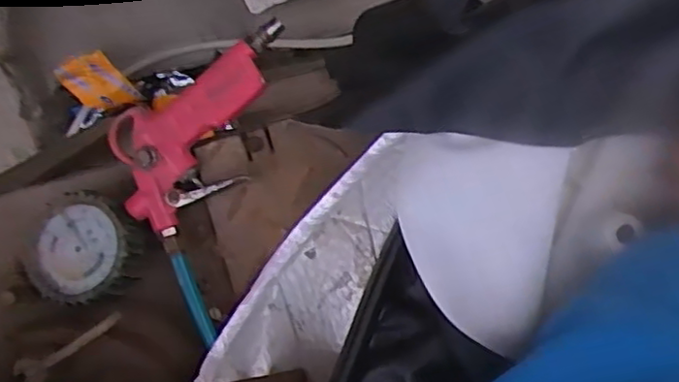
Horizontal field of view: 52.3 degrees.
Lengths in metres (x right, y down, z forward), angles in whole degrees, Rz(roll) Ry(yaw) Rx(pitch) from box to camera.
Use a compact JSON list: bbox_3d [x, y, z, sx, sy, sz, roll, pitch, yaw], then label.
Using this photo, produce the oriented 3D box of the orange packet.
[{"bbox_3d":[-0.320,-0.143,0.924,0.095,0.015,0.067,50,58,-19],"label":"orange packet"}]

